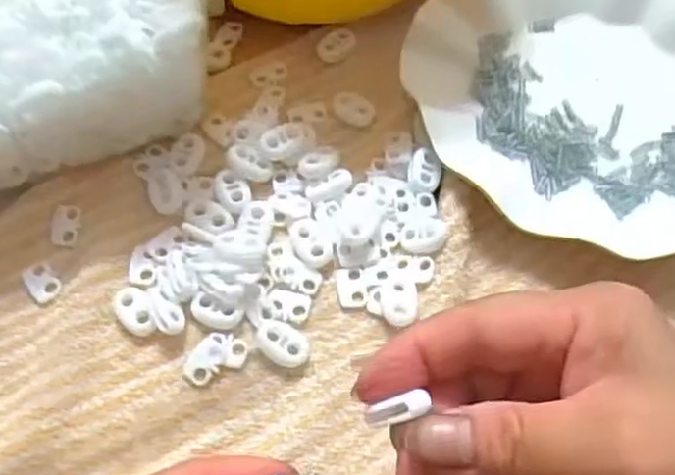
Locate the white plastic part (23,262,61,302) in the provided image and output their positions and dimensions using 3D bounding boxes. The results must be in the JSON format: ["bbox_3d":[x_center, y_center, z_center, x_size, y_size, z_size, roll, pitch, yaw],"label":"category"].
[{"bbox_3d":[-0.127,0.019,0.303,0.012,0.004,0.019,-36,70,-18],"label":"white plastic part"}]

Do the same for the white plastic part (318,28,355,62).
[{"bbox_3d":[-0.001,-0.098,0.361,0.021,0.006,0.014,-39,71,-19],"label":"white plastic part"}]

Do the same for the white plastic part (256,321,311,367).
[{"bbox_3d":[-0.022,0.044,0.291,0.022,0.006,0.016,33,67,14],"label":"white plastic part"}]

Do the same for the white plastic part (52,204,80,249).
[{"bbox_3d":[-0.121,-0.006,0.313,0.011,0.004,0.018,0,63,-2],"label":"white plastic part"}]

